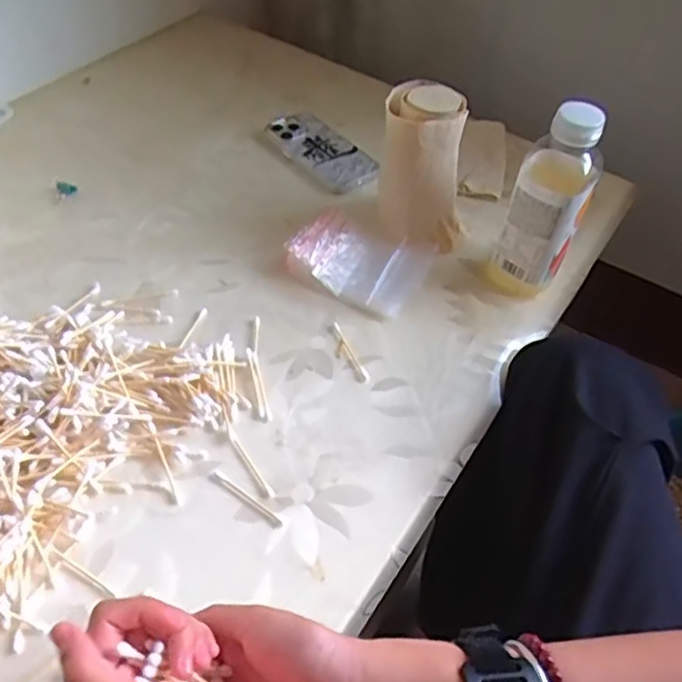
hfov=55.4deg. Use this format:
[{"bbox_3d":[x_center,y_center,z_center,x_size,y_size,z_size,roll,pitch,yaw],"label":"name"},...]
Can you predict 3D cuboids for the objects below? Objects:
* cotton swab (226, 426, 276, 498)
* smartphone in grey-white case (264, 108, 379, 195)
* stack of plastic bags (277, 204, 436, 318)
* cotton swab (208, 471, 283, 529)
[{"bbox_3d":[-0.071,0.094,0.508,0.007,0.005,0.067,-26,57,-24],"label":"cotton swab"},{"bbox_3d":[-0.028,-0.225,0.750,0.071,0.014,0.158,-30,59,-26],"label":"smartphone in grey-white case"},{"bbox_3d":[0.016,-0.080,0.634,0.129,0.027,0.092,28,54,17],"label":"stack of plastic bags"},{"bbox_3d":[-0.072,0.118,0.487,0.069,0.004,0.009,30,55,19],"label":"cotton swab"}]

